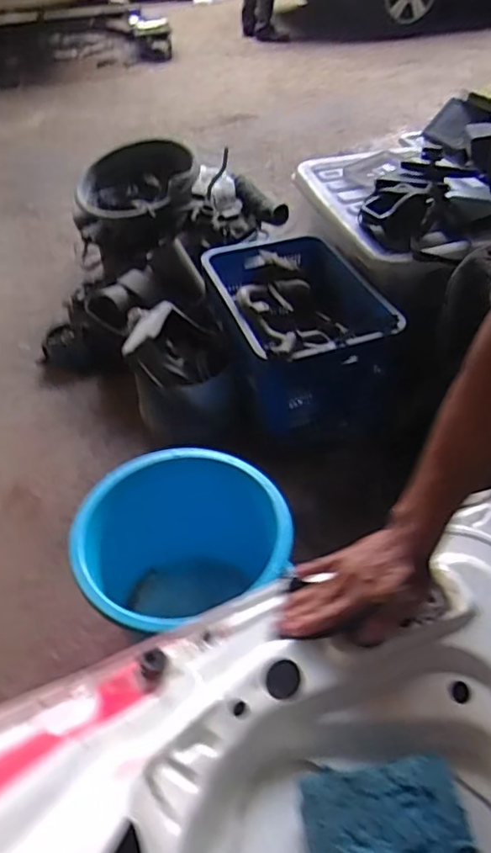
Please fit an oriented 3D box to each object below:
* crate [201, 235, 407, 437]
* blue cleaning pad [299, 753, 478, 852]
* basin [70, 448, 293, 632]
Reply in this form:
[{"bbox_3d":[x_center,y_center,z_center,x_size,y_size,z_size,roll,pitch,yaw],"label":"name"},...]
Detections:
[{"bbox_3d":[0.135,-0.273,1.546,0.368,0.272,0.563,-14,46,-11],"label":"crate"},{"bbox_3d":[0.104,0.302,0.421,0.117,0.051,0.110,-8,45,-5],"label":"blue cleaning pad"},{"bbox_3d":[-0.096,0.260,1.036,0.330,0.347,0.300,-3,45,3],"label":"basin"}]

